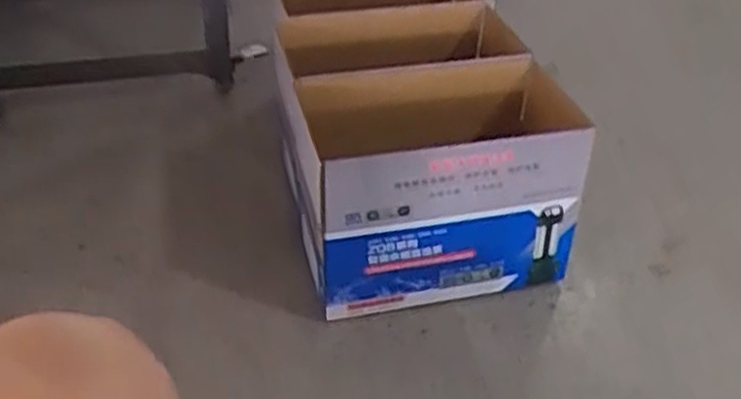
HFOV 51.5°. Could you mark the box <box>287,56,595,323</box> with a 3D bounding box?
[{"bbox_3d":[0.096,-0.029,1.205,0.397,0.277,0.242,-6,37,-10],"label":"box"}]

